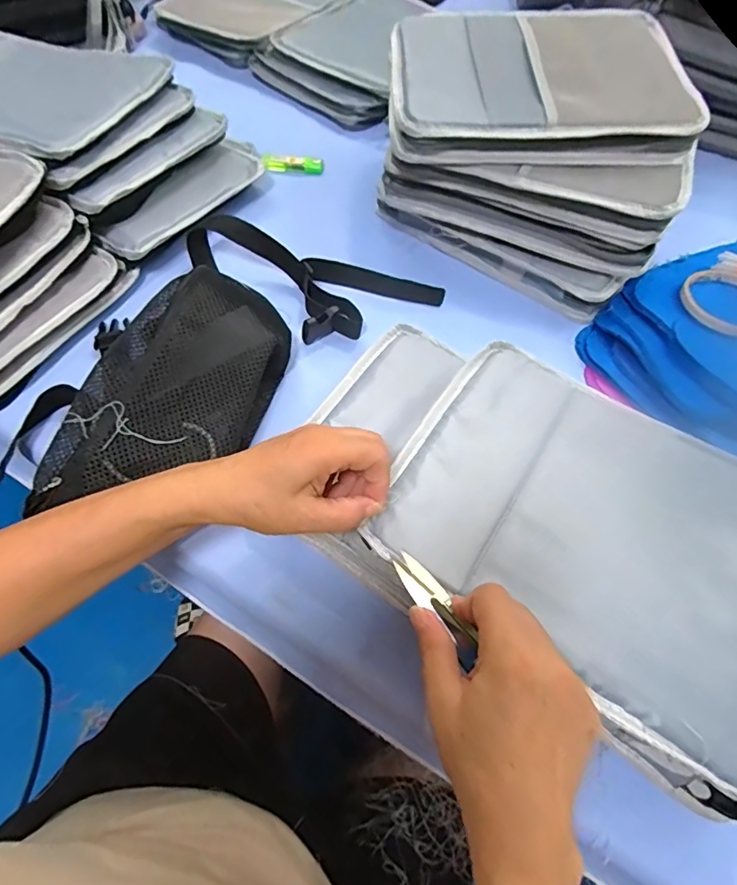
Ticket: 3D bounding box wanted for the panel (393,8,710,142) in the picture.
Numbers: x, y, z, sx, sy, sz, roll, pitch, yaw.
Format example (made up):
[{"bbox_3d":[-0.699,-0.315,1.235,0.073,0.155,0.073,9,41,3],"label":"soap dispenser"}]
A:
[{"bbox_3d":[0.169,-0.376,0.507,0.280,0.020,0.228,1,61,-2],"label":"panel"}]

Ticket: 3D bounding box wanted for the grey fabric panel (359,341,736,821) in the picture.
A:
[{"bbox_3d":[0.164,0.061,0.357,0.287,0.017,0.219,33,65,15],"label":"grey fabric panel"}]

